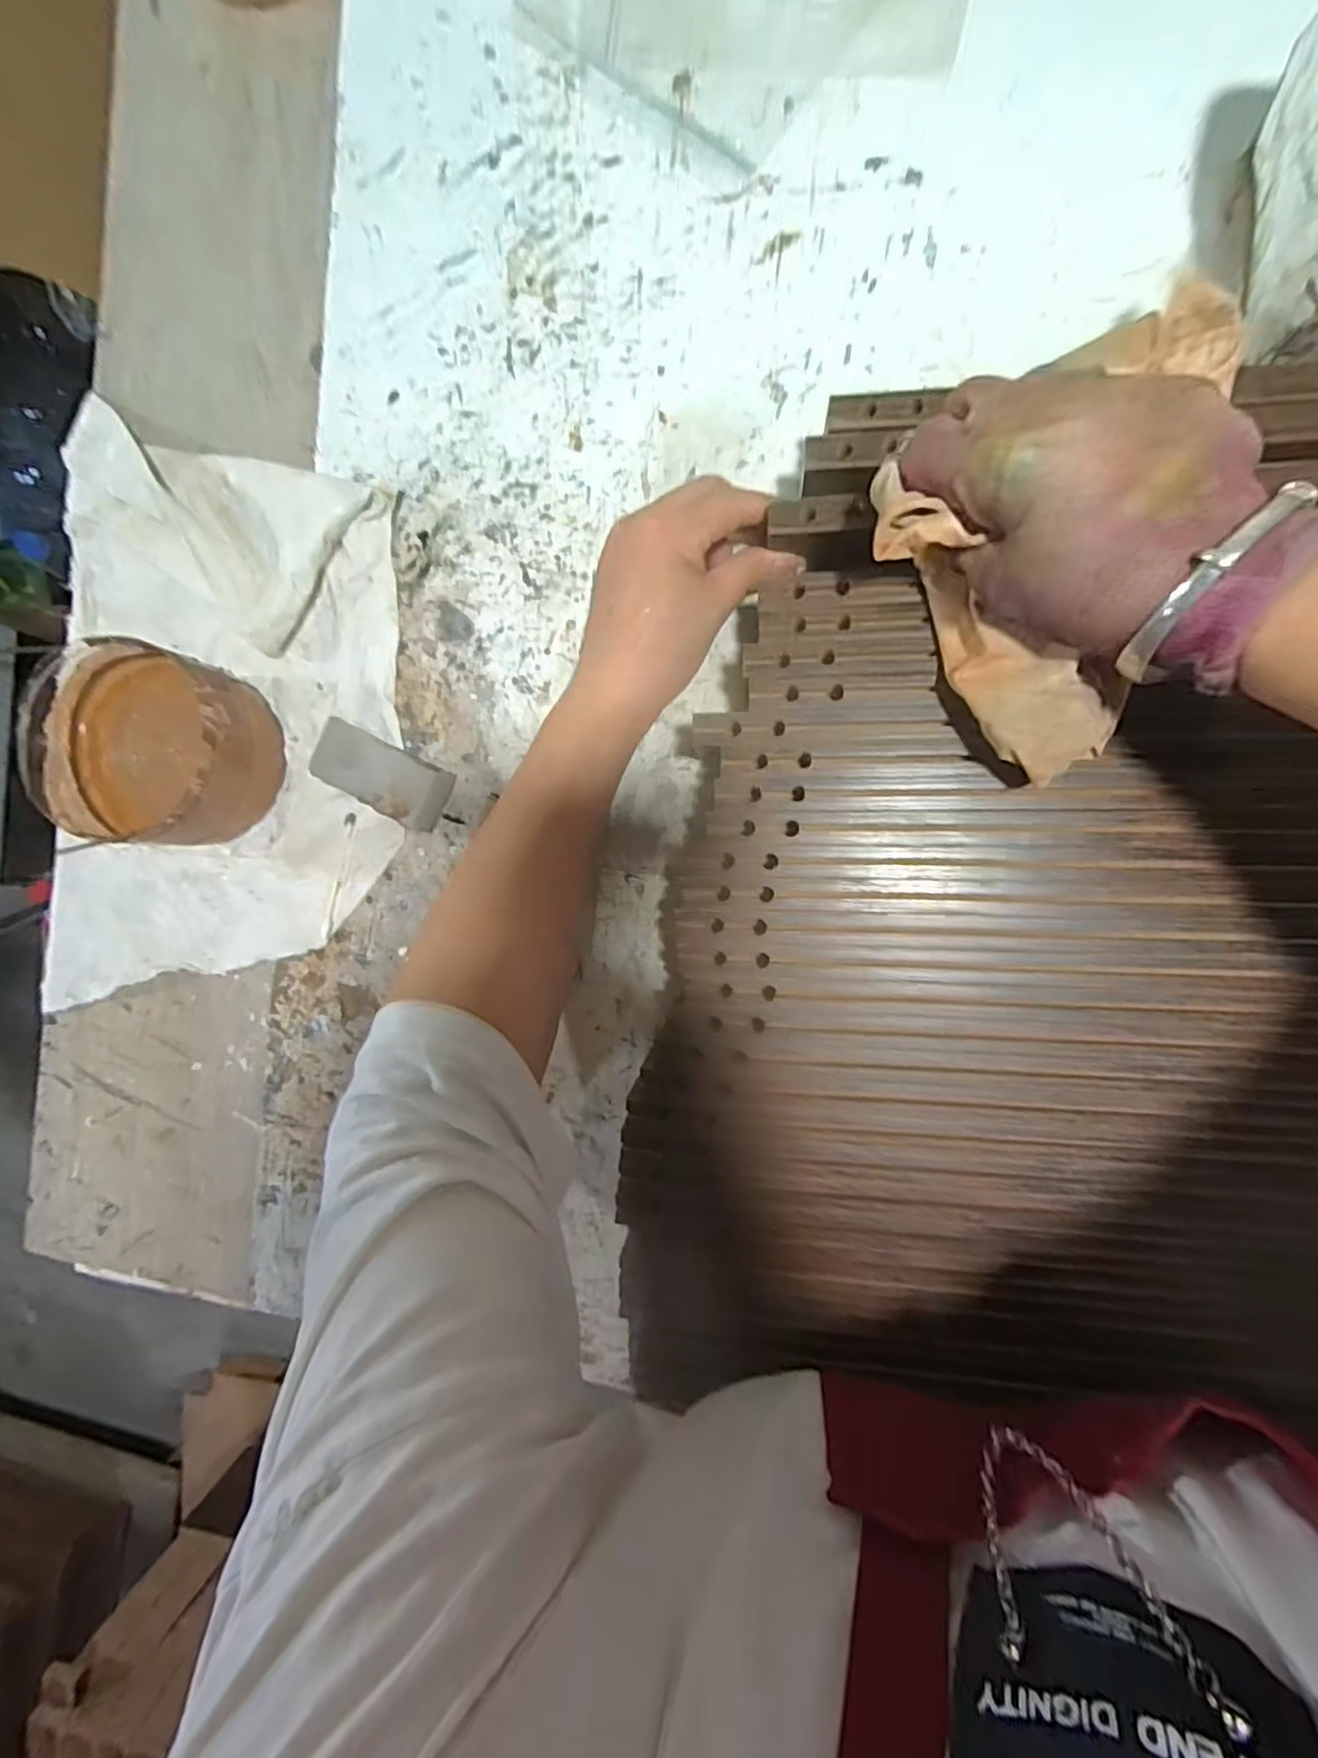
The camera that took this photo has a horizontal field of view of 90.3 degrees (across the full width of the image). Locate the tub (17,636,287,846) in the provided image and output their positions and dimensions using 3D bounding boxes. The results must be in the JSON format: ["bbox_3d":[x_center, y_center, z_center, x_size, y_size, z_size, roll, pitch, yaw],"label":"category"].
[{"bbox_3d":[-0.278,-0.073,0.362,0.117,0.060,0.103,4,92,8],"label":"tub"}]

